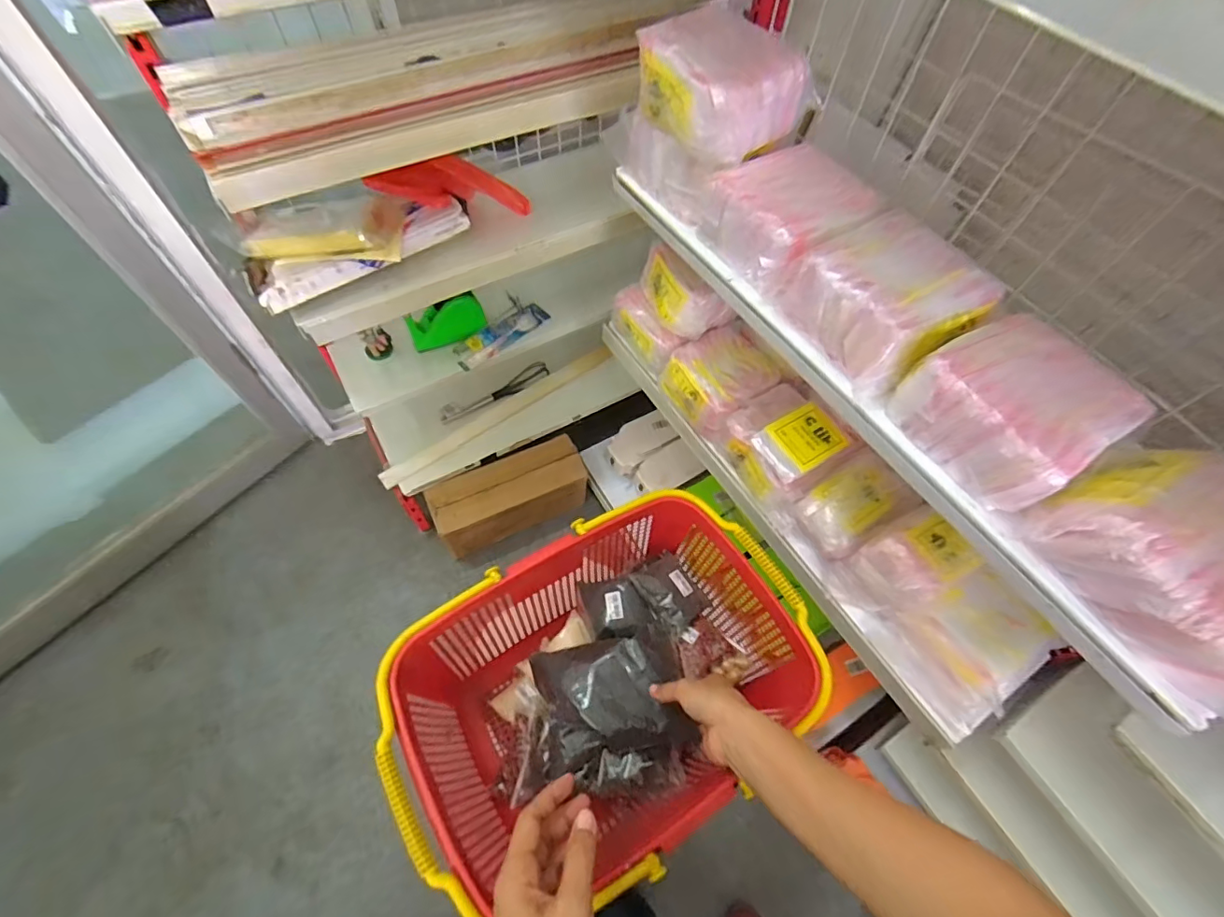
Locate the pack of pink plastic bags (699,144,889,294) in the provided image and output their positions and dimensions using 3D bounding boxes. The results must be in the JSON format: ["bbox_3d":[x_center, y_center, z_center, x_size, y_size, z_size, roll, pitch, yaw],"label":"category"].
[{"bbox_3d":[0.223,-0.312,0.669,0.174,0.088,0.173,-28,65,-18],"label":"pack of pink plastic bags"}]

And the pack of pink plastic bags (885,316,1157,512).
[{"bbox_3d":[0.407,-0.052,0.534,0.164,0.080,0.167,-29,65,-18],"label":"pack of pink plastic bags"}]

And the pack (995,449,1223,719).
[{"bbox_3d":[0.503,0.088,0.454,0.170,0.086,0.209,-24,64,-15],"label":"pack"}]

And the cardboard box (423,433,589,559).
[{"bbox_3d":[-0.253,0.097,1.360,0.394,0.187,0.159,-22,63,-15],"label":"cardboard box"}]

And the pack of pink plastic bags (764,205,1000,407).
[{"bbox_3d":[0.309,-0.182,0.595,0.170,0.084,0.176,-28,65,-18],"label":"pack of pink plastic bags"}]

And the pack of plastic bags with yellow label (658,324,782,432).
[{"bbox_3d":[0.192,-0.142,0.938,0.159,0.084,0.161,-34,67,-20],"label":"pack of plastic bags with yellow label"}]

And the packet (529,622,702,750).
[{"bbox_3d":[0.003,0.272,0.603,0.168,0.053,0.127,-11,61,-9],"label":"packet"}]

